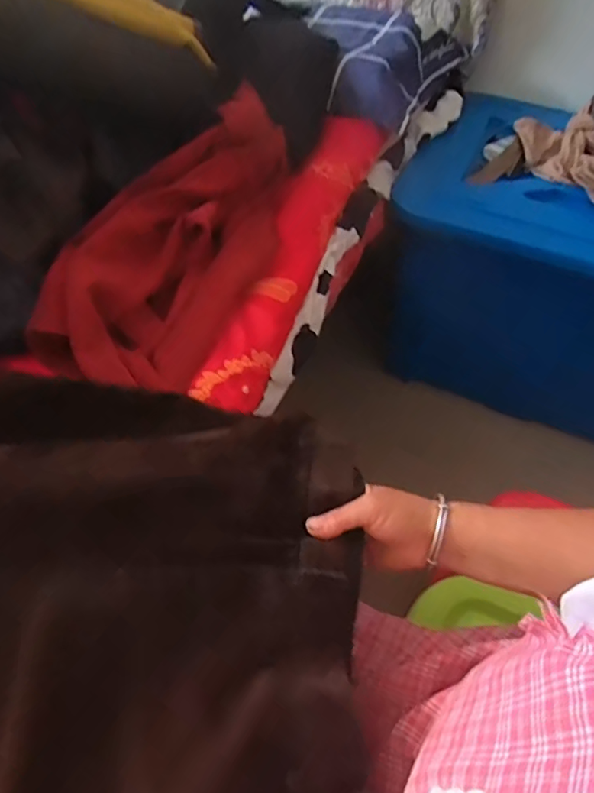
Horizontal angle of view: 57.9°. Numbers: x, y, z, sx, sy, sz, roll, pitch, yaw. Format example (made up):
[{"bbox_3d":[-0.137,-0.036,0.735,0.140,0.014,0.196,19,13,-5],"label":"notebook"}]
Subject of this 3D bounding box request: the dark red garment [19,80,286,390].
[{"bbox_3d":[-0.138,-0.228,0.705,0.196,0.114,0.488,16,52,9],"label":"dark red garment"}]

